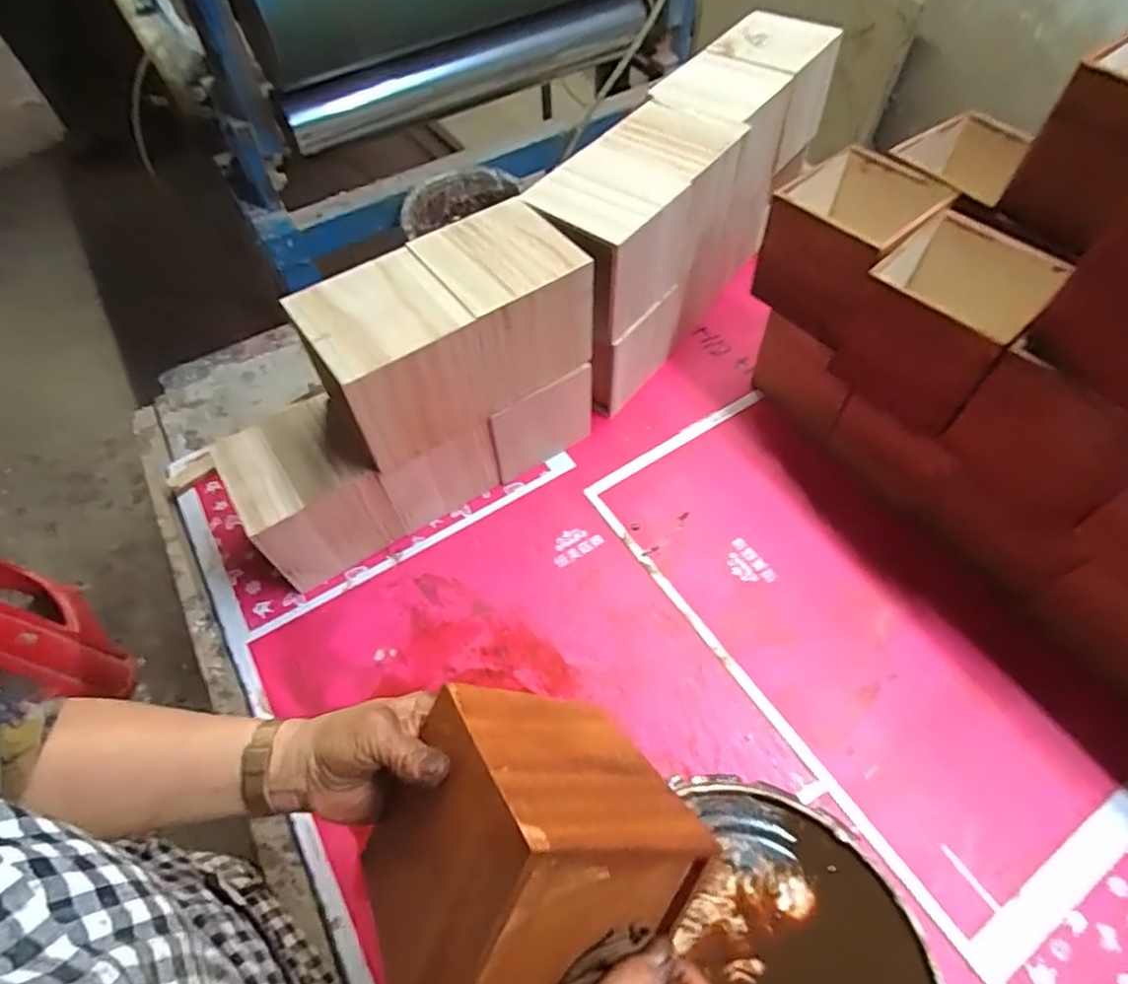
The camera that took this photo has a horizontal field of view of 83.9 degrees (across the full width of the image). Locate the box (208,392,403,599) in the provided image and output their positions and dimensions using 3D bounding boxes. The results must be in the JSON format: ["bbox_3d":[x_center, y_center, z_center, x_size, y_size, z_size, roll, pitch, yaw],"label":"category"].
[{"bbox_3d":[-0.261,0.002,0.662,0.123,0.149,0.128,-27,61,-14],"label":"box"}]

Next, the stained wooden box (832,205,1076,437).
[{"bbox_3d":[0.356,-0.161,0.598,0.120,0.117,0.139,38,67,23],"label":"stained wooden box"}]

